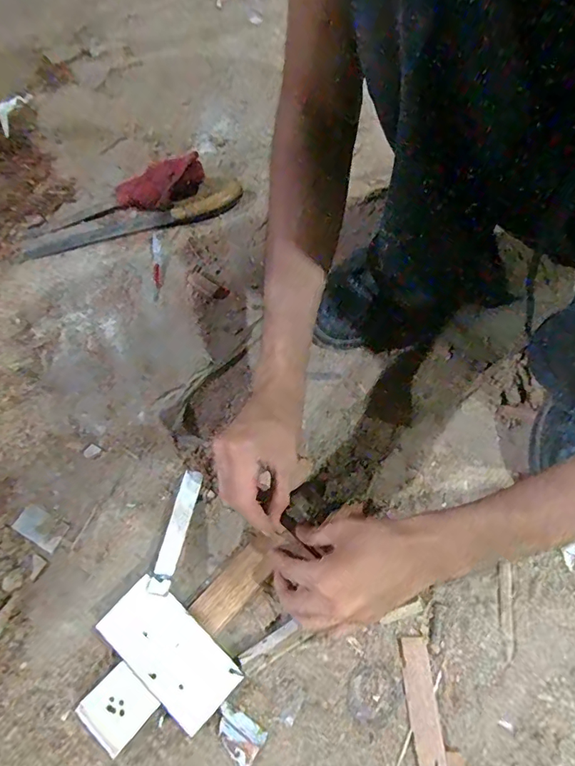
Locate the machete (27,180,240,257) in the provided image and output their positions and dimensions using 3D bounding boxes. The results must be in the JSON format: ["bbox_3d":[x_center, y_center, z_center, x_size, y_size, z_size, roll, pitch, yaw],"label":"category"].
[{"bbox_3d":[-0.223,-0.241,0.678,0.317,0.016,0.064,-15,62,-5],"label":"machete"}]

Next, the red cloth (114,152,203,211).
[{"bbox_3d":[-0.185,-0.287,0.688,0.130,0.032,0.080,-20,63,-7],"label":"red cloth"}]

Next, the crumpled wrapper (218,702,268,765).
[{"bbox_3d":[-0.042,0.294,0.391,0.044,0.007,0.030,35,69,19],"label":"crumpled wrapper"}]

